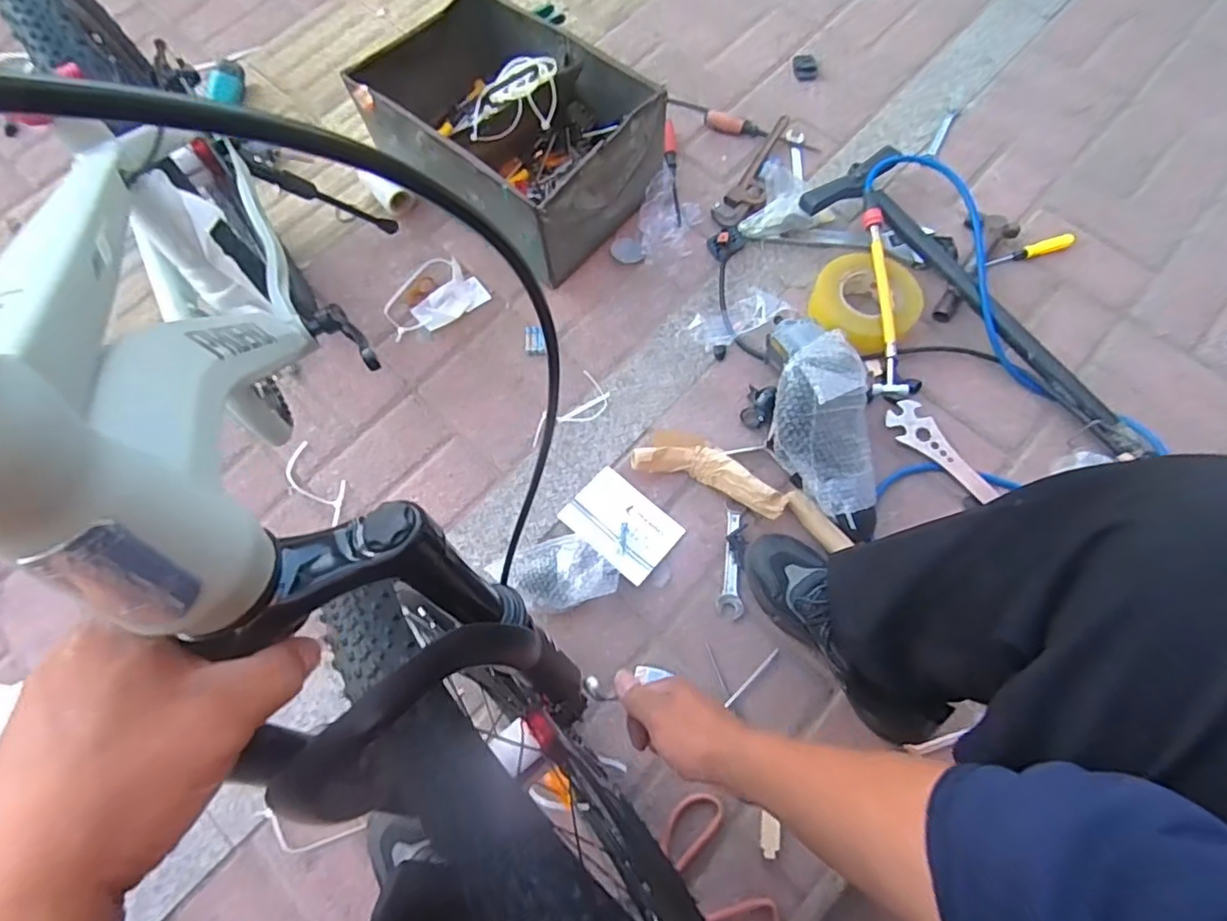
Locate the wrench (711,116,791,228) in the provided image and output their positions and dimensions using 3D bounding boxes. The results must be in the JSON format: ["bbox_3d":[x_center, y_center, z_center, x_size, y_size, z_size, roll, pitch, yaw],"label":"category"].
[{"bbox_3d":[0.241,-0.465,0.969,0.062,0.038,0.216,36,76,14],"label":"wrench"}]

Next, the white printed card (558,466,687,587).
[{"bbox_3d":[0.012,0.084,0.796,0.140,0.009,0.103,40,67,10],"label":"white printed card"}]

